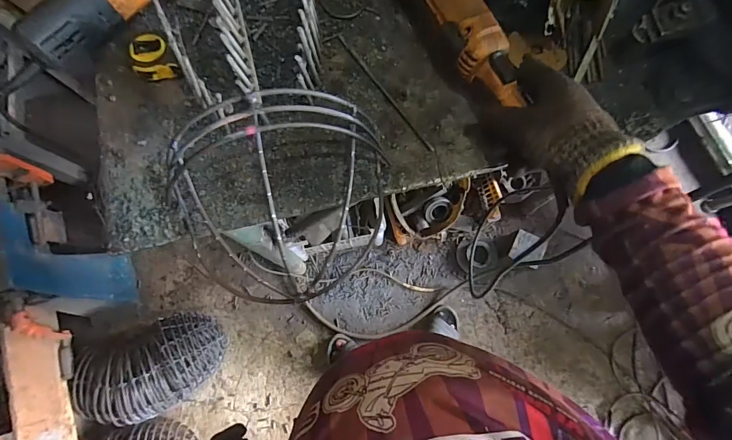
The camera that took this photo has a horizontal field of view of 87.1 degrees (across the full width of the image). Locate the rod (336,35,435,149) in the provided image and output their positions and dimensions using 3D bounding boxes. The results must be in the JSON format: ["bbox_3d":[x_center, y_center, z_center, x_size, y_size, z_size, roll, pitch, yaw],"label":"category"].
[{"bbox_3d":[0.022,-0.163,0.485,0.007,0.006,0.196,-35,80,-6],"label":"rod"}]

